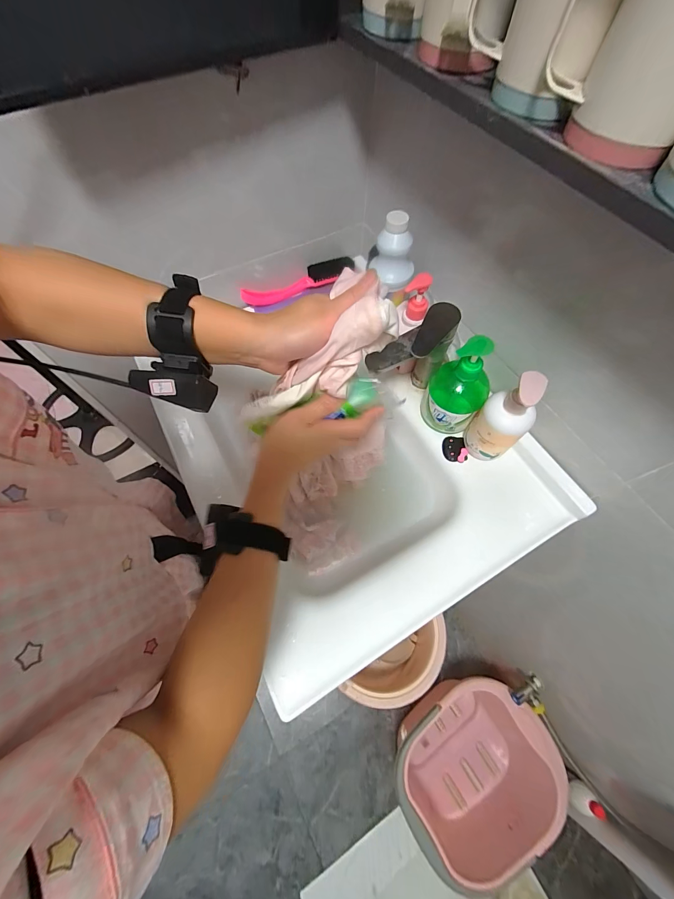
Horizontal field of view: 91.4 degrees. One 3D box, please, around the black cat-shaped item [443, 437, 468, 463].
[{"bbox_3d":[0.180,-0.001,0.504,0.034,0.013,0.042,2,63,0],"label":"black cat-shaped item"}]

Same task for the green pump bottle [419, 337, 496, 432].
[{"bbox_3d":[0.170,-0.091,0.454,0.076,0.157,0.070,32,67,14],"label":"green pump bottle"}]

